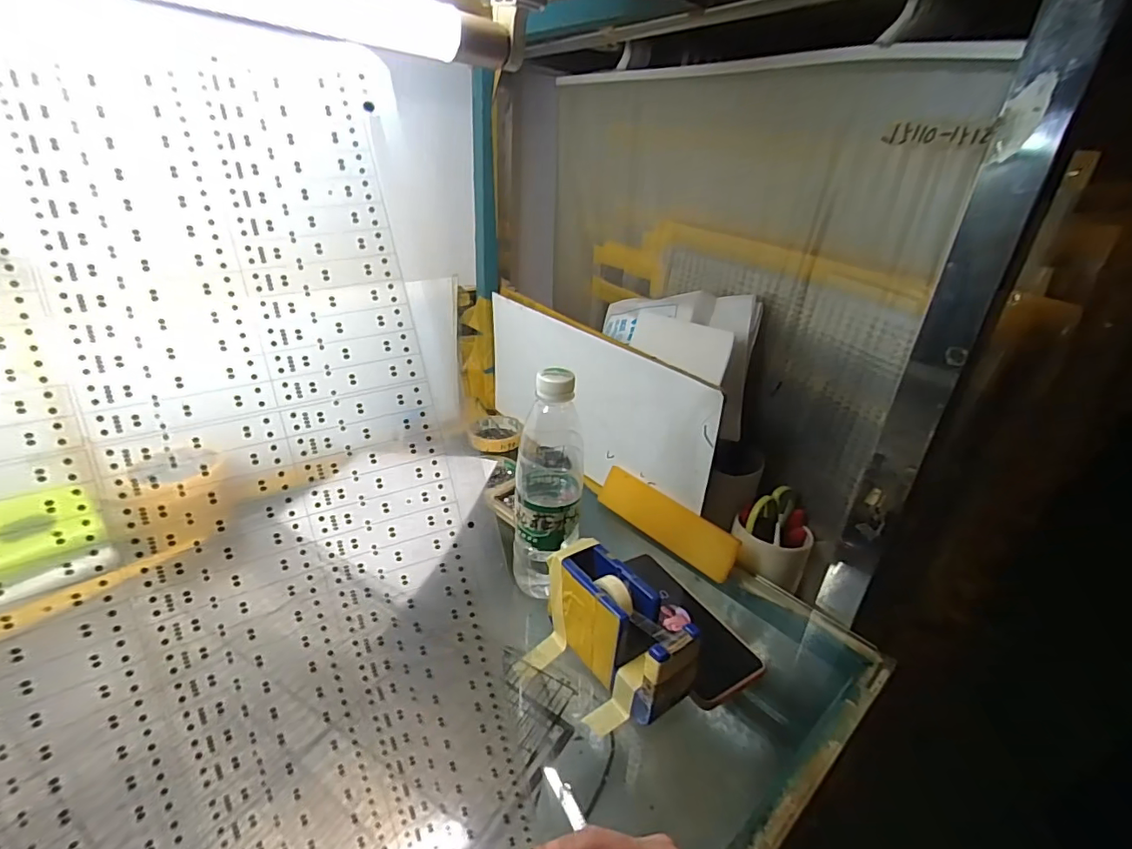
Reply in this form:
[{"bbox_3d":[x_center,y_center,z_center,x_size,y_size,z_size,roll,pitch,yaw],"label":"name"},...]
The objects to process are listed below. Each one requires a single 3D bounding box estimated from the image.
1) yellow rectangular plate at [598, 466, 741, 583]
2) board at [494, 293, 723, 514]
[{"bbox_3d":[0.113,0.110,0.602,0.190,0.051,0.006,30,5,41],"label":"yellow rectangular plate"},{"bbox_3d":[0.020,-0.036,0.681,0.014,0.175,0.415,-18,33,-37],"label":"board"}]

